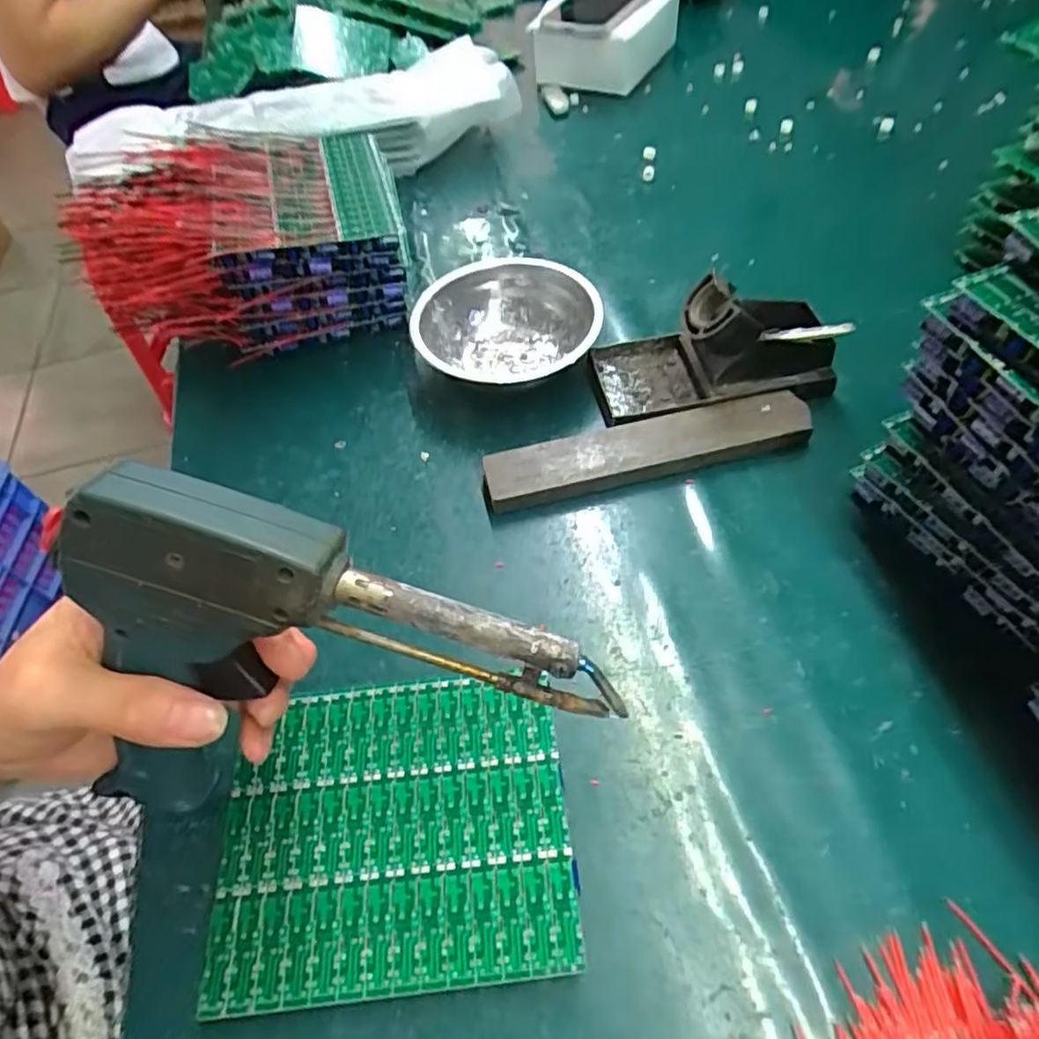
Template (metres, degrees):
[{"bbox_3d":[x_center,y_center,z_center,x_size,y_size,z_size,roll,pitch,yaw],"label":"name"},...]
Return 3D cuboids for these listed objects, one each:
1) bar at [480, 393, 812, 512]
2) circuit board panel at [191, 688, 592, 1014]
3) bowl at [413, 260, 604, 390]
[{"bbox_3d":[0.078,-0.043,0.404,0.198,0.022,0.036,-13,54,-4],"label":"bar"},{"bbox_3d":[-0.055,0.134,0.284,0.147,0.004,0.121,-6,55,-1],"label":"circuit board panel"},{"bbox_3d":[-0.009,-0.134,0.460,0.126,0.040,0.121,-3,54,4],"label":"bowl"}]

